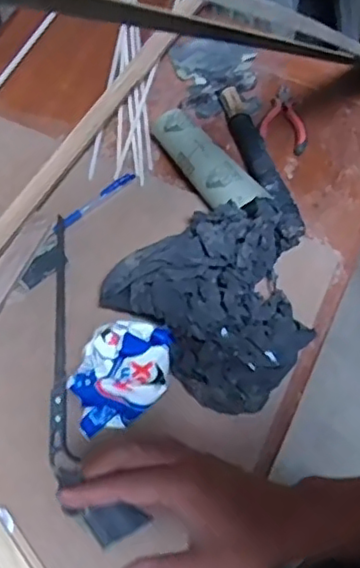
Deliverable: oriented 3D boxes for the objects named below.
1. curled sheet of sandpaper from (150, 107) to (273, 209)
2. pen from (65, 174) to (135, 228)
[{"bbox_3d":[0.027,-0.152,0.780,0.061,0.051,0.175,-39,72,-17],"label":"curled sheet of sandpaper"},{"bbox_3d":[-0.107,-0.104,0.777,0.124,0.009,0.015,-41,72,-18],"label":"pen"}]

